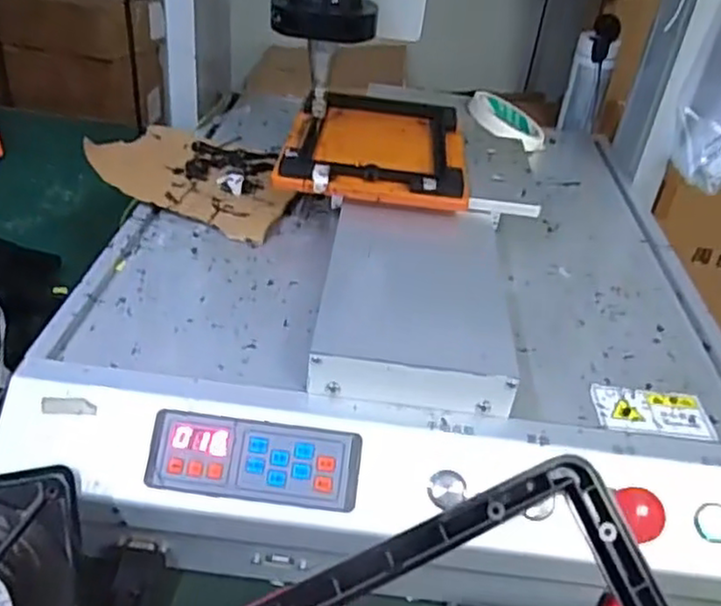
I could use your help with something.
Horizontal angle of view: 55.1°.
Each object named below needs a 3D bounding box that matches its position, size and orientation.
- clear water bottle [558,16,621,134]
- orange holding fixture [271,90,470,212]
[{"bbox_3d":[0.279,-0.275,0.838,0.050,0.127,0.045,17,36,13],"label":"clear water bottle"},{"bbox_3d":[0.017,-0.144,0.605,0.151,0.027,0.202,8,35,2],"label":"orange holding fixture"}]

